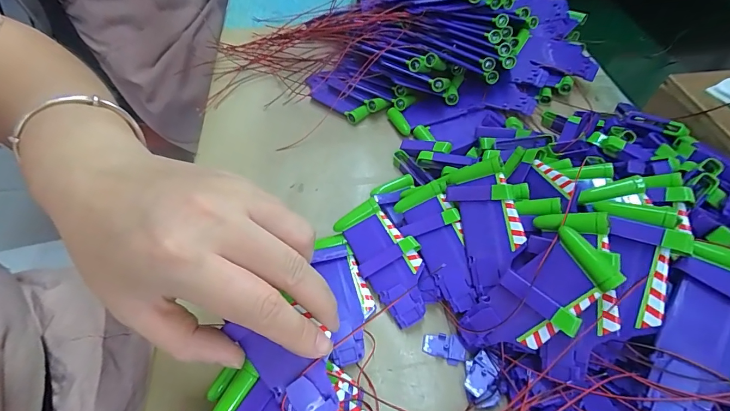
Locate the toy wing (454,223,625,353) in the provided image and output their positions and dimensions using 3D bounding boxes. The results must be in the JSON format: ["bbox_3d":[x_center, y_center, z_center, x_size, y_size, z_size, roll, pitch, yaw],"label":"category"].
[{"bbox_3d":[0.093,0.054,0.206,0.011,0.093,0.041,13,40,-45],"label":"toy wing"}]

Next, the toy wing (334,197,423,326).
[{"bbox_3d":[0.016,0.037,0.260,0.041,0.012,0.088,-35,67,-2],"label":"toy wing"}]

